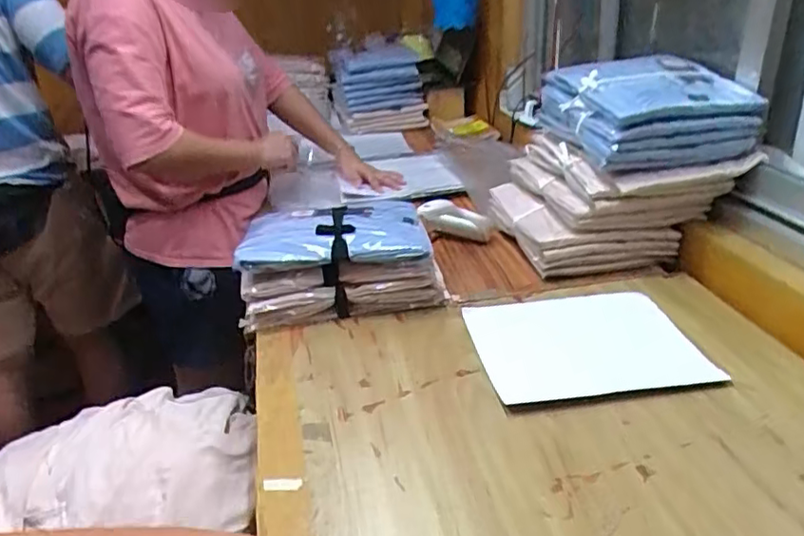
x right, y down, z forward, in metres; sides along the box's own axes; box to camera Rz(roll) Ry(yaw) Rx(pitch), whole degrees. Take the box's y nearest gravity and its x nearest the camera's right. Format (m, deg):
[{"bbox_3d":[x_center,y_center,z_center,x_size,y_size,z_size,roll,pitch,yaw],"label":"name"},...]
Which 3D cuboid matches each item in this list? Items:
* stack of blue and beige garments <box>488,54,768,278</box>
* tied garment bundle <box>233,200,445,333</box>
[{"bbox_3d":[0.323,-0.165,0.948,0.293,0.267,0.270,-5,27,-6],"label":"stack of blue and beige garments"},{"bbox_3d":[-0.089,-0.017,0.853,0.256,0.104,0.196,-5,27,-7],"label":"tied garment bundle"}]

